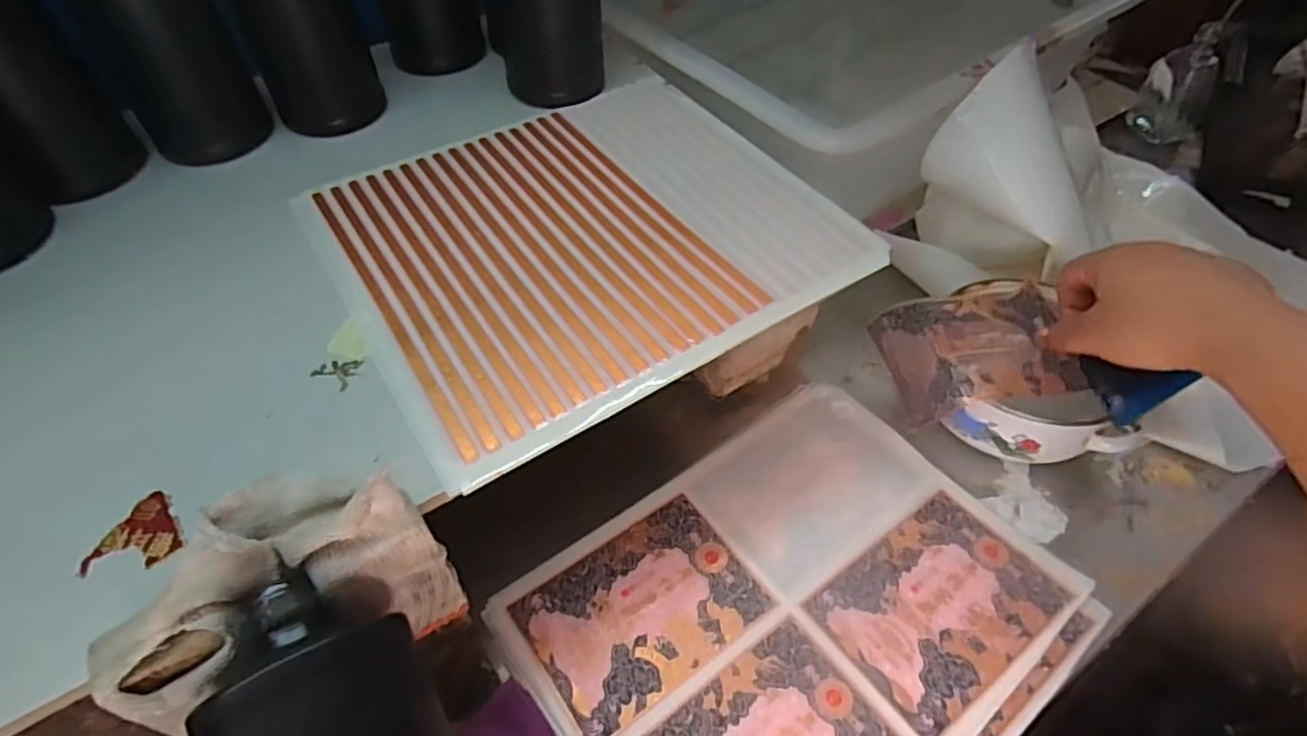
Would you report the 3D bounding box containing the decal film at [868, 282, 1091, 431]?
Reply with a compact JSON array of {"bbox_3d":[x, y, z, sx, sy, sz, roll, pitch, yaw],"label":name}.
[{"bbox_3d":[0.225,-0.013,0.458,0.108,0.047,0.099,-4,52,-2],"label":"decal film"}]

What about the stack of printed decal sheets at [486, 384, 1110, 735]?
[{"bbox_3d":[0.084,0.146,0.397,0.297,0.019,0.237,-32,58,-22],"label":"stack of printed decal sheets"}]

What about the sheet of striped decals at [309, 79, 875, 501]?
[{"bbox_3d":[-0.046,-0.094,0.432,0.298,0.006,0.266,-28,57,-20],"label":"sheet of striped decals"}]

